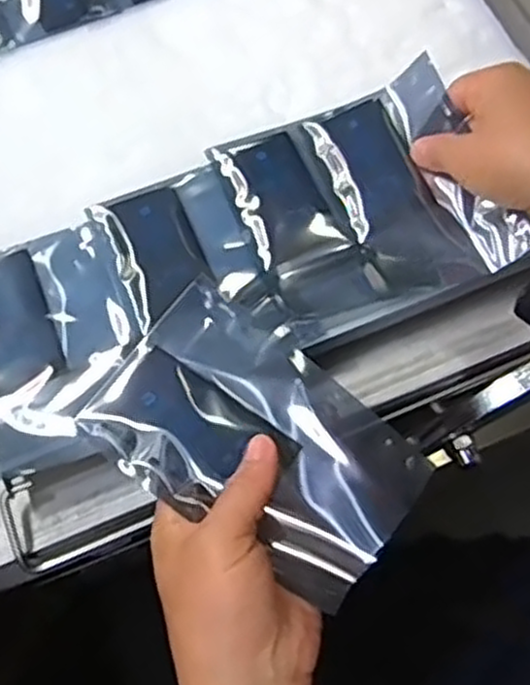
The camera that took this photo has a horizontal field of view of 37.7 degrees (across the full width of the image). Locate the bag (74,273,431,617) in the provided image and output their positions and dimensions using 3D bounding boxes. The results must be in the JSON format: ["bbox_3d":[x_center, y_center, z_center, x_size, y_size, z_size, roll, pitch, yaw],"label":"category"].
[{"bbox_3d":[-0.001,0.047,0.362,0.148,0.024,0.091,39,79,1],"label":"bag"}]

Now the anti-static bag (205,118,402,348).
[{"bbox_3d":[0.028,-0.073,0.472,0.073,0.004,0.148,-22,69,-7],"label":"anti-static bag"}]

